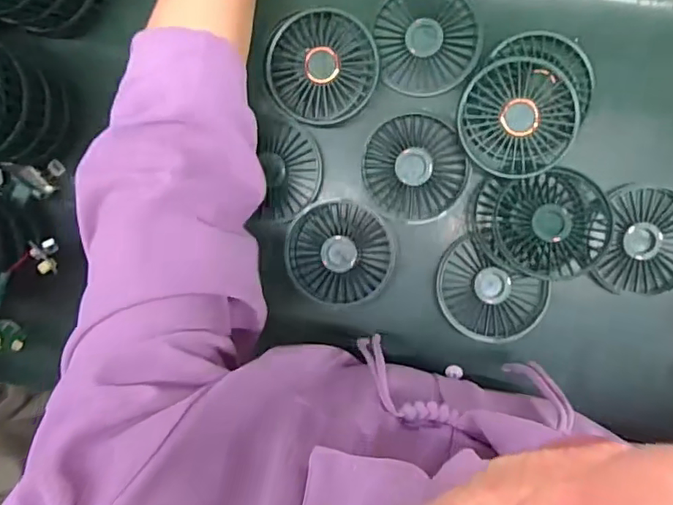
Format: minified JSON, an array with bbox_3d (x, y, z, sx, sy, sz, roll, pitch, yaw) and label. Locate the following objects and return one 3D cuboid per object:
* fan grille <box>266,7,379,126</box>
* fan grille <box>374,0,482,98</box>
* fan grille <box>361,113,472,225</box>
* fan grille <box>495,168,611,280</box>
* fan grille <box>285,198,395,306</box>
[{"bbox_3d":[-0.012,-0.148,0.444,0.086,0.030,0.084,-1,93,5],"label":"fan grille"},{"bbox_3d":[0.073,-0.174,0.446,0.081,0.010,0.089,0,93,5],"label":"fan grille"},{"bbox_3d":[0.064,-0.068,0.456,0.082,0.024,0.087,0,93,5],"label":"fan grille"},{"bbox_3d":[0.171,-0.022,0.437,0.087,0.024,0.080,0,93,5],"label":"fan grille"},{"bbox_3d":[0.003,0.001,0.462,0.084,0.025,0.086,2,93,5],"label":"fan grille"}]

